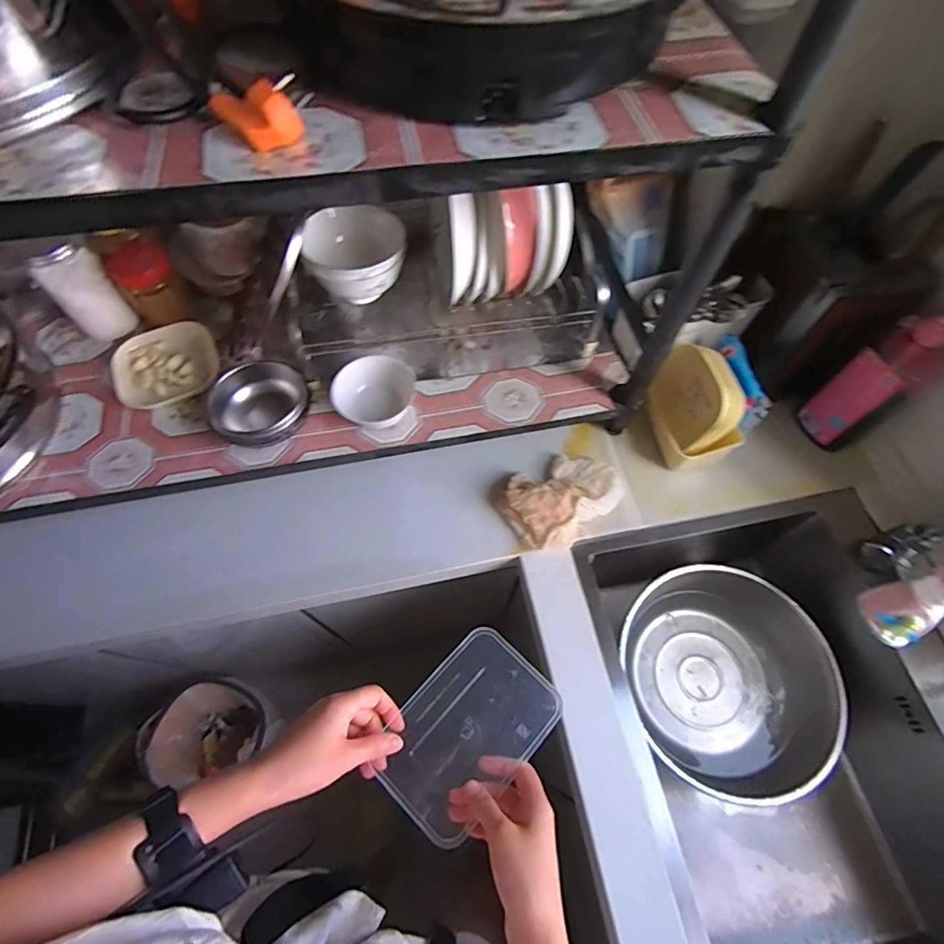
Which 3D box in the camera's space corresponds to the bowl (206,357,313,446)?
[{"bbox_3d":[-0.275,-0.085,0.663,0.119,0.061,0.115,1,64,-1],"label":"bowl"}]

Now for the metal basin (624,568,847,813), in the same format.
[{"bbox_3d":[0.387,0.320,0.785,0.264,0.138,0.307,-5,64,-4],"label":"metal basin"}]

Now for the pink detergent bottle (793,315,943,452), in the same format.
[{"bbox_3d":[0.563,-0.128,0.689,0.062,0.255,0.084,-27,68,-14],"label":"pink detergent bottle"}]

